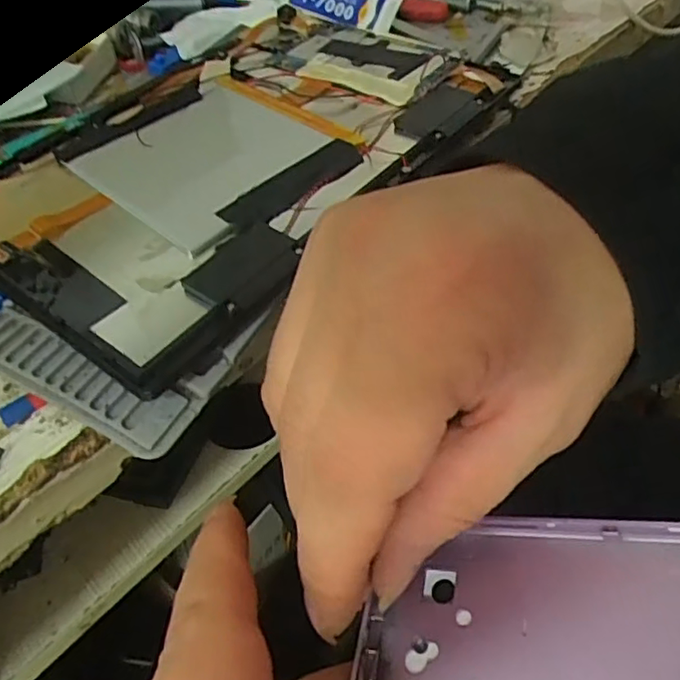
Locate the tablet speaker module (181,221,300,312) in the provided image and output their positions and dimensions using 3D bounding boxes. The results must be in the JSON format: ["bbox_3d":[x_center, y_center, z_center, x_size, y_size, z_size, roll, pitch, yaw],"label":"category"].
[{"bbox_3d":[-0.034,-0.026,0.216,0.028,0.005,0.039,25,55,27],"label":"tablet speaker module"}]

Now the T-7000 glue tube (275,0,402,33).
[{"bbox_3d":[-0.011,-0.211,0.373,0.101,0.020,0.025,16,51,20],"label":"T-7000 glue tube"}]

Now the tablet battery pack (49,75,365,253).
[{"bbox_3d":[-0.060,-0.082,0.264,0.112,0.009,0.086,32,58,31],"label":"tablet battery pack"}]

